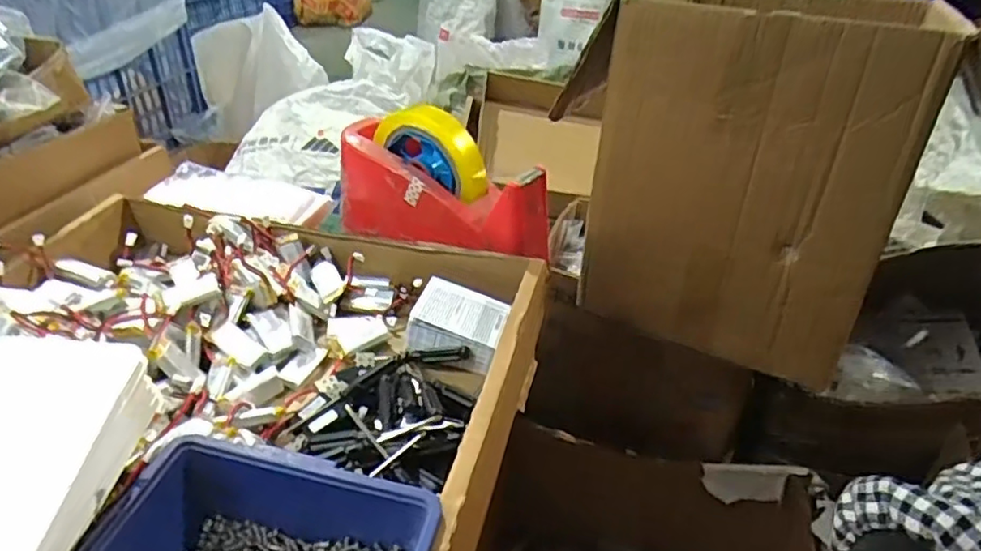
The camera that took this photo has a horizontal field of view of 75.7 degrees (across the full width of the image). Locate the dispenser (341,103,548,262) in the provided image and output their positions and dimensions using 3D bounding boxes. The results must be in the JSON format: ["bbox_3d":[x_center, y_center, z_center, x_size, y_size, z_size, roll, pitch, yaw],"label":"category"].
[{"bbox_3d":[-0.043,-0.078,0.523,0.198,0.099,0.067,18,39,21],"label":"dispenser"}]

